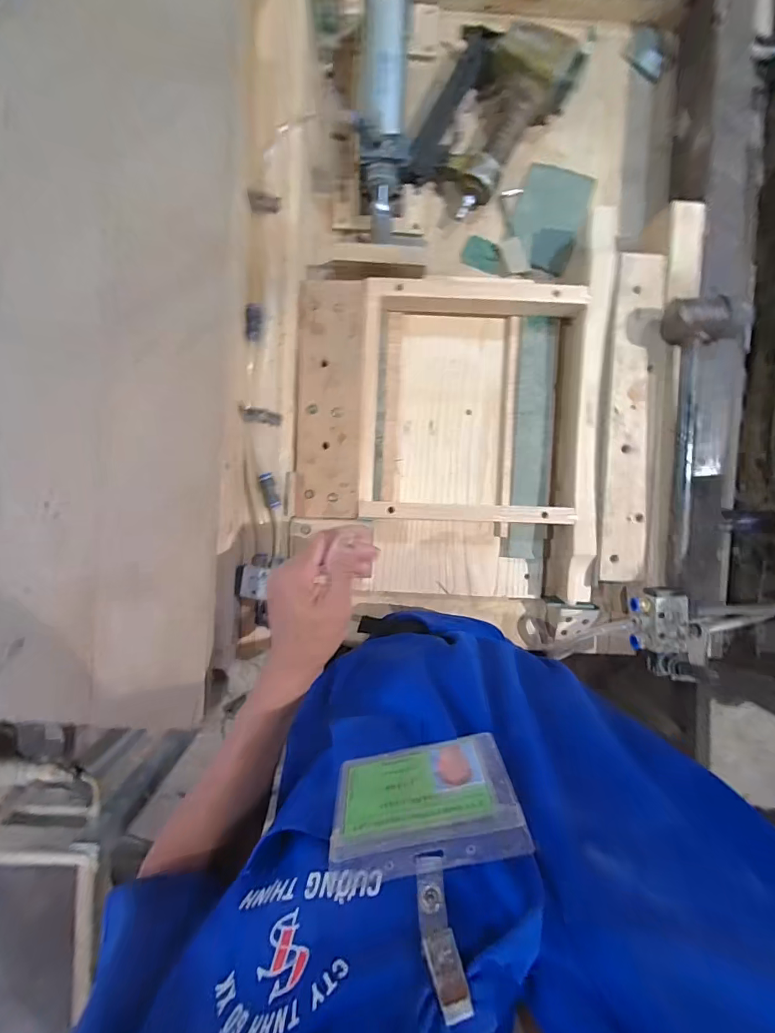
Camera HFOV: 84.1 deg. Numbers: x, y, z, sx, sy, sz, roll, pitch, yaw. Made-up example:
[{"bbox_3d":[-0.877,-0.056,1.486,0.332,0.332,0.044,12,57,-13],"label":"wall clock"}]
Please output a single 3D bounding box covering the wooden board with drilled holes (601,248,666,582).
[{"bbox_3d":[0.296,-0.116,0.521,0.059,0.012,0.386,3,93,-2],"label":"wooden board with drilled holes"}]

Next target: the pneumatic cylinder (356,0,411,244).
[{"bbox_3d":[-0.005,-0.482,0.507,0.064,0.056,0.304,1,93,-2],"label":"pneumatic cylinder"}]

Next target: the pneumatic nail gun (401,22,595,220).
[{"bbox_3d":[0.124,-0.510,0.549,0.152,0.058,0.225,32,91,-3],"label":"pneumatic nail gun"}]

